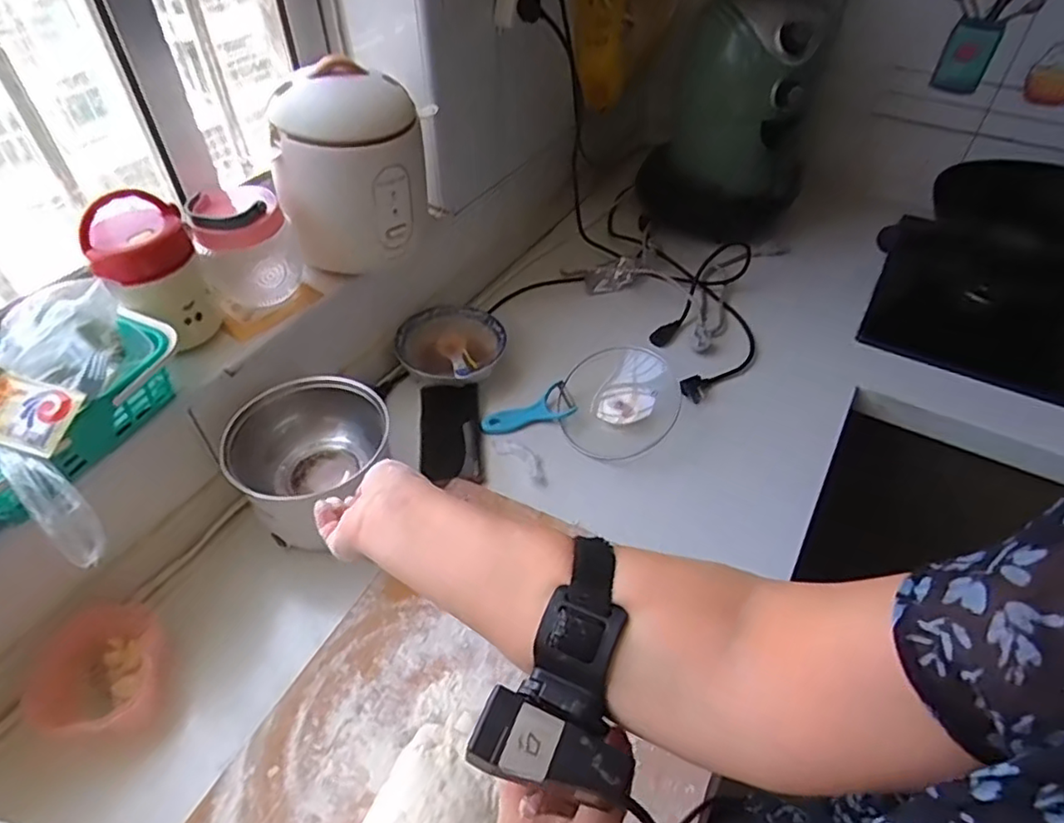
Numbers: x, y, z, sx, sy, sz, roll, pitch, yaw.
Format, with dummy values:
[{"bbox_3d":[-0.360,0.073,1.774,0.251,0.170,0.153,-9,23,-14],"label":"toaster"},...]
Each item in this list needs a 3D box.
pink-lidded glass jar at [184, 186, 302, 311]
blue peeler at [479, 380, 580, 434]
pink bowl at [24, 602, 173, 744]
[{"bbox_3d":[-0.331,-0.199,0.729,0.096,0.120,0.101,-16,48,-15],"label":"pink-lidded glass jar"},{"bbox_3d":[-0.007,0.000,0.832,0.121,0.022,0.059,-15,47,-15],"label":"blue peeler"},{"bbox_3d":[-0.399,0.247,0.590,0.124,0.065,0.111,20,49,18],"label":"pink bowl"}]

